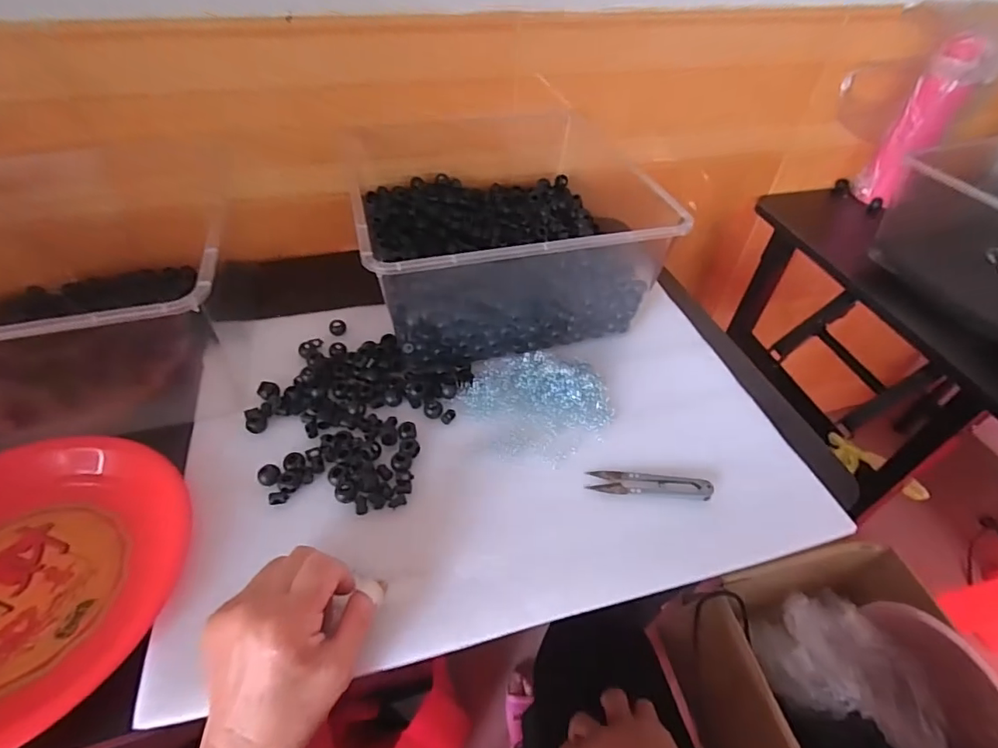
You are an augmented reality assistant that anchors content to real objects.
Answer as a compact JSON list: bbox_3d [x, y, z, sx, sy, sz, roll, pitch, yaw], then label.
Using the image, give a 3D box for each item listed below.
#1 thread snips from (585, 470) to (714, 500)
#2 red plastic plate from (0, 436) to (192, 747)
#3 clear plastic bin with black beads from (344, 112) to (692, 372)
[{"bbox_3d":[0.127,0.091,0.426,0.099,0.010,0.023,5,47,1],"label":"thread snips"},{"bbox_3d":[-0.344,0.146,0.352,0.223,0.045,0.214,2,47,-2],"label":"red plastic plate"},{"bbox_3d":[-0.012,-0.179,0.553,0.269,0.129,0.298,-11,49,-13],"label":"clear plastic bin with black beads"}]

